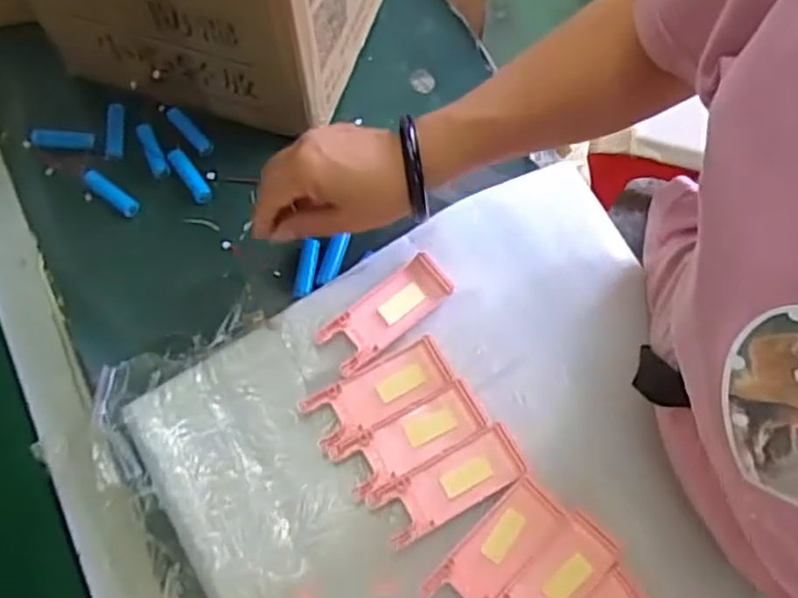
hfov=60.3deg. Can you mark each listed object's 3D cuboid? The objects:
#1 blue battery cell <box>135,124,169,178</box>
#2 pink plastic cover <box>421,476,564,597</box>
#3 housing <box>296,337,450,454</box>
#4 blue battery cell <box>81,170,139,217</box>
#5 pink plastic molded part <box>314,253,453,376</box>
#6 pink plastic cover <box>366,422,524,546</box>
[{"bbox_3d":[-0.201,-0.122,0.557,0.014,0.014,0.050,-23,69,-9],"label":"blue battery cell"},{"bbox_3d":[0.061,0.163,0.440,0.039,0.006,0.098,43,74,16],"label":"pink plastic cover"},{"bbox_3d":[-0.013,0.066,0.476,0.101,0.009,0.043,-28,70,-11],"label":"housing"},{"bbox_3d":[-0.228,-0.085,0.541,0.050,0.014,0.014,34,72,13],"label":"blue battery cell"},{"bbox_3d":[-0.009,0.010,0.494,0.101,0.014,0.037,-39,73,-15],"label":"pink plastic molded part"},{"bbox_3d":[0.033,0.121,0.452,0.100,0.004,0.038,-27,70,-10],"label":"pink plastic cover"}]

